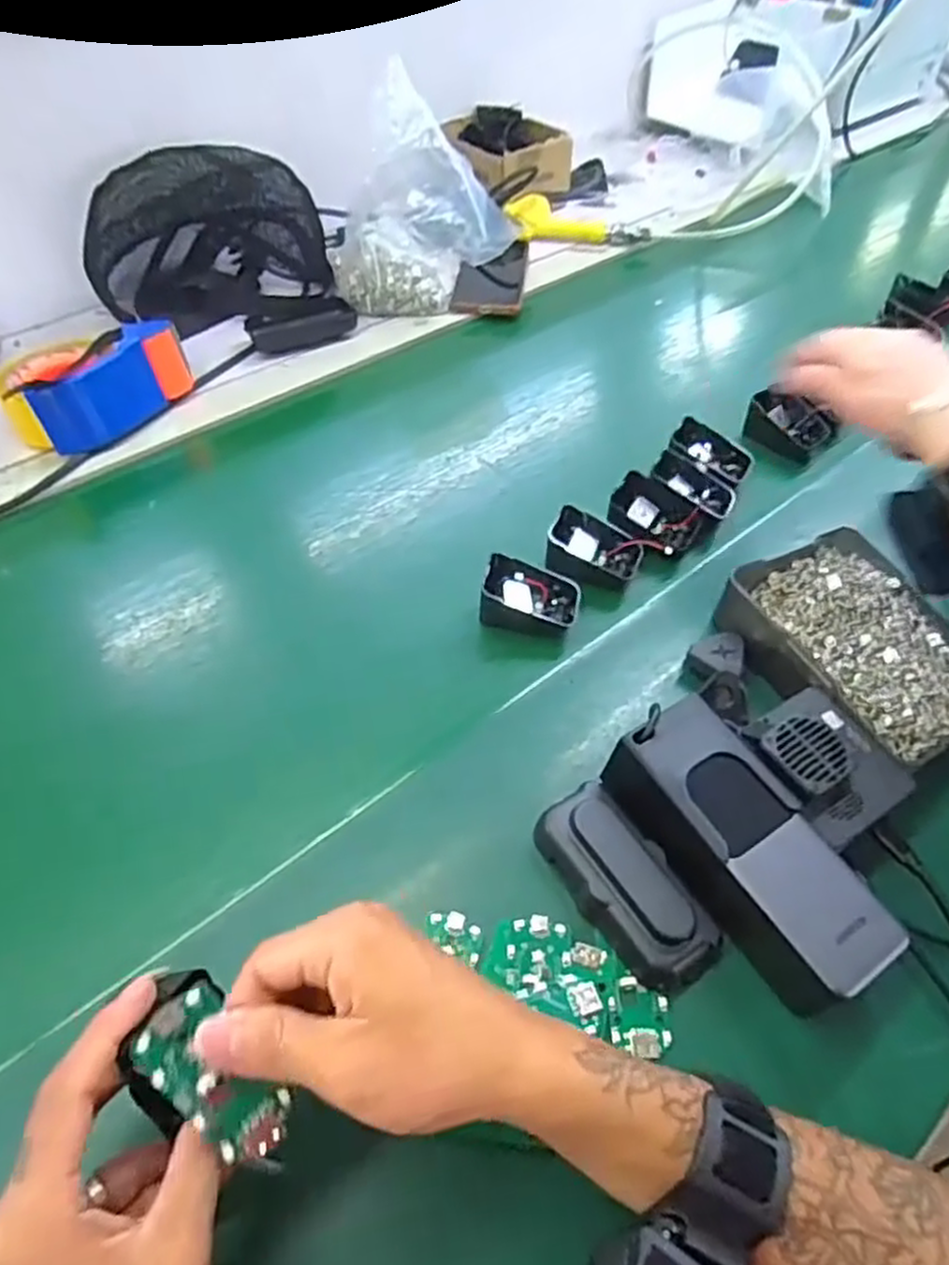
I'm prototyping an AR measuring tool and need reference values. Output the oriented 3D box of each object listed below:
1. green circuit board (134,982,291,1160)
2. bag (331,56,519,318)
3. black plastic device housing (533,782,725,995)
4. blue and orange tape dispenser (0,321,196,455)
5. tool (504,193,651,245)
[{"bbox_3d":[-0.095,0.164,0.277,0.032,0.007,0.064,-40,90,-29],"label":"green circuit board"},{"bbox_3d":[-0.067,-0.416,0.738,0.198,0.198,0.085,31,56,24],"label":"bag"},{"bbox_3d":[0.080,0.134,0.397,0.049,0.033,0.107,-26,54,-20],"label":"black plastic device housing"},{"bbox_3d":[-0.337,-0.224,0.660,0.153,0.066,0.102,-33,57,-25],"label":"blue and orange tape dispenser"},{"bbox_3d":[0.129,-0.503,0.917,0.171,0.041,0.044,4,50,3],"label":"tool"}]

